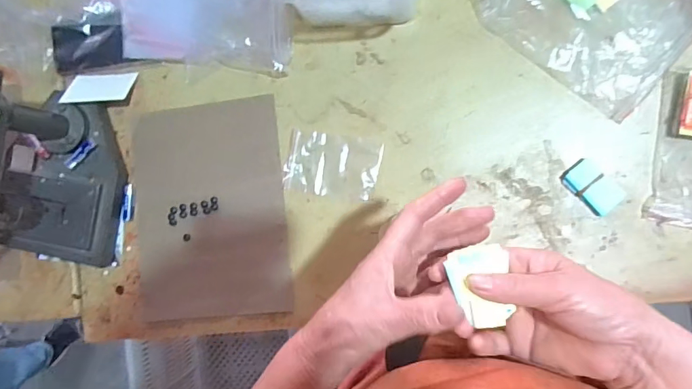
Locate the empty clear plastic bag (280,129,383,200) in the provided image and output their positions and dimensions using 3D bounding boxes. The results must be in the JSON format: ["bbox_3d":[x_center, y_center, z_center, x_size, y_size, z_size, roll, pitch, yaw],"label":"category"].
[{"bbox_3d":[-0.017,-0.037,0.558,0.117,0.006,0.077,9,91,10],"label":"empty clear plastic bag"}]

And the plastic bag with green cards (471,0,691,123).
[{"bbox_3d":[0.273,-0.214,0.493,0.221,0.037,0.158,41,96,8],"label":"plastic bag with green cards"}]

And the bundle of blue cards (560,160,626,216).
[{"bbox_3d":[0.278,-0.008,0.497,0.037,0.006,0.063,-45,83,6],"label":"bundle of blue cards"}]

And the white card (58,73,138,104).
[{"bbox_3d":[-0.332,-0.142,0.589,0.091,0.007,0.060,0,50,7],"label":"white card"}]

